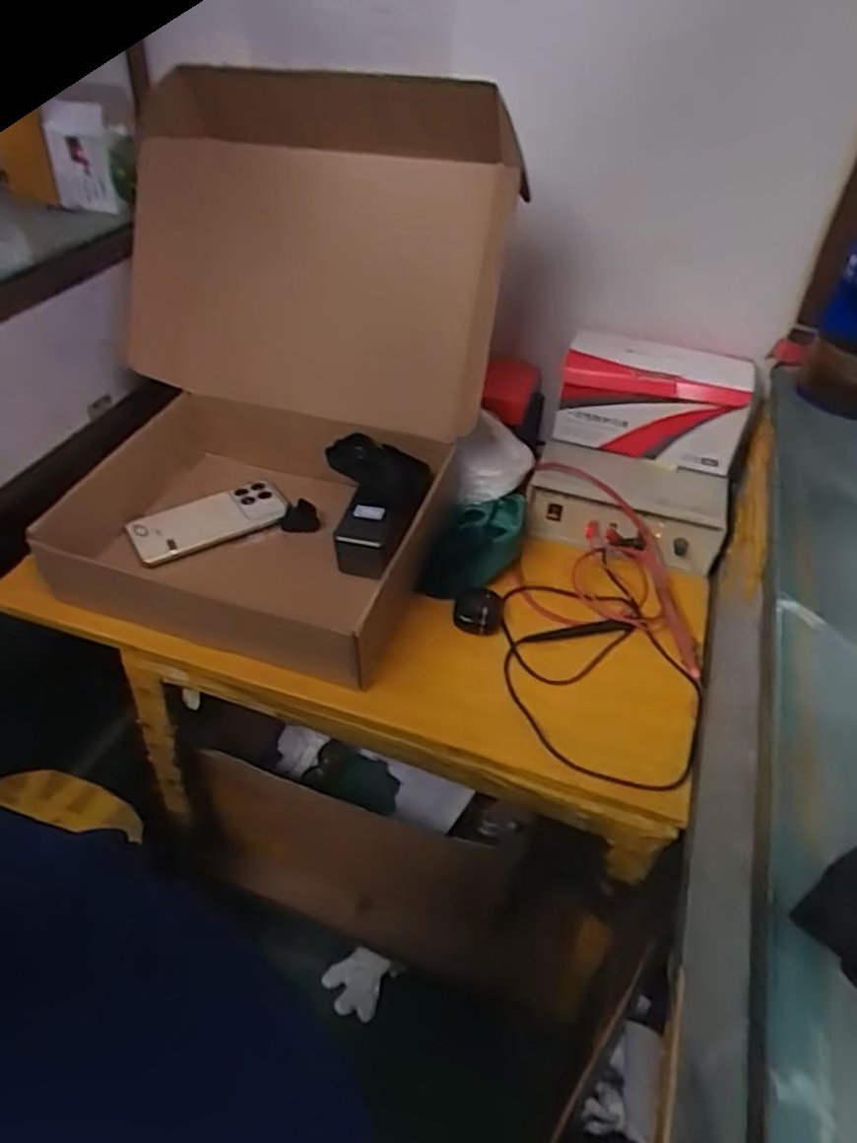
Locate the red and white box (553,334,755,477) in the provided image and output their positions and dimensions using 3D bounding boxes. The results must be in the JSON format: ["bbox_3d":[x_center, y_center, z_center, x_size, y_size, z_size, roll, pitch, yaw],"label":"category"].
[{"bbox_3d":[0.236,-0.183,0.792,0.184,0.098,0.086,14,42,12],"label":"red and white box"}]

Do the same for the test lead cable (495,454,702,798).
[{"bbox_3d":[0.162,0.032,0.674,0.180,0.080,0.309,10,42,8],"label":"test lead cable"}]

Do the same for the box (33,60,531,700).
[{"bbox_3d":[-0.170,-0.206,0.709,0.424,0.418,0.443,17,43,15],"label":"box"}]

